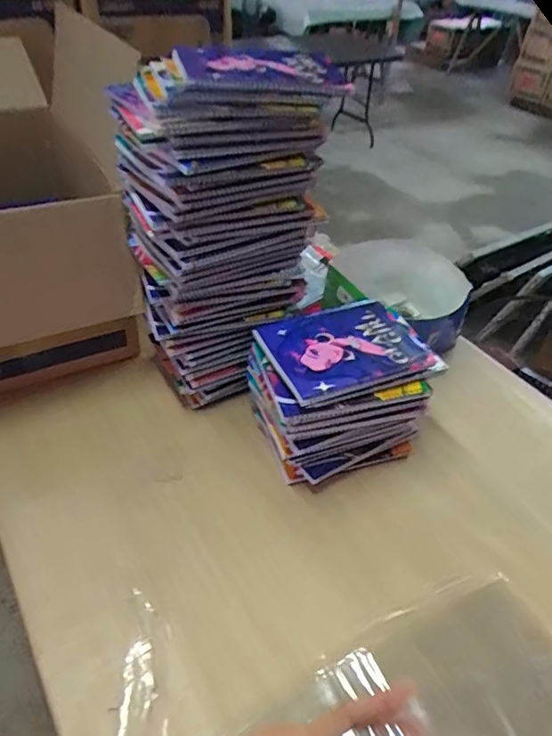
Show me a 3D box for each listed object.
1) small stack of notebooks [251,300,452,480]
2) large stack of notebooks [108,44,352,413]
[{"bbox_3d":[0.090,0.041,0.749,0.233,0.187,0.174,-12,43,-18],"label":"small stack of notebooks"},{"bbox_3d":[-0.078,-0.187,0.735,0.244,0.415,0.181,-23,48,-29],"label":"large stack of notebooks"}]

